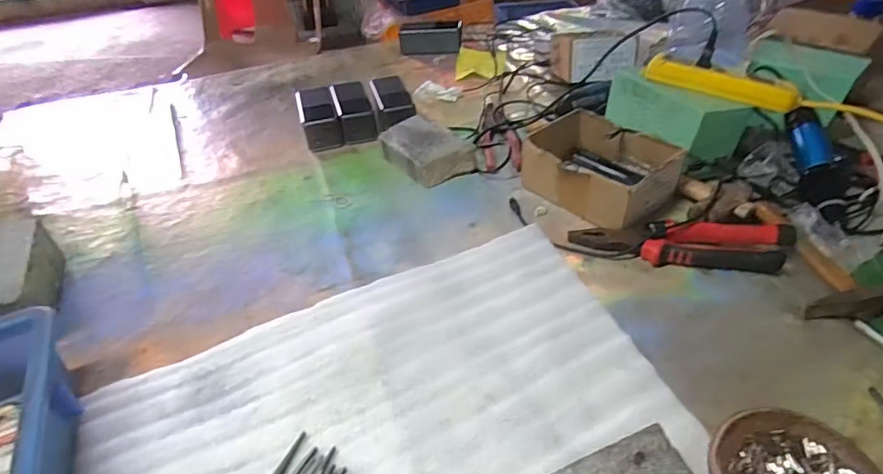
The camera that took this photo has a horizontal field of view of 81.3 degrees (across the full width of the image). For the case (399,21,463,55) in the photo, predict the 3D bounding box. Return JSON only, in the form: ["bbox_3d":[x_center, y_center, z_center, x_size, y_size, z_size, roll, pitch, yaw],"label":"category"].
[{"bbox_3d":[-0.023,-0.415,1.079,0.129,0.053,0.065,5,40,9],"label":"case"}]

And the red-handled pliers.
[{"bbox_3d":[0.256,0.004,0.552,0.218,0.030,0.053,7,40,13],"label":"red-handled pliers"}]

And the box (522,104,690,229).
[{"bbox_3d":[0.199,-0.086,0.641,0.129,0.066,0.157,-31,47,-30],"label":"box"}]

